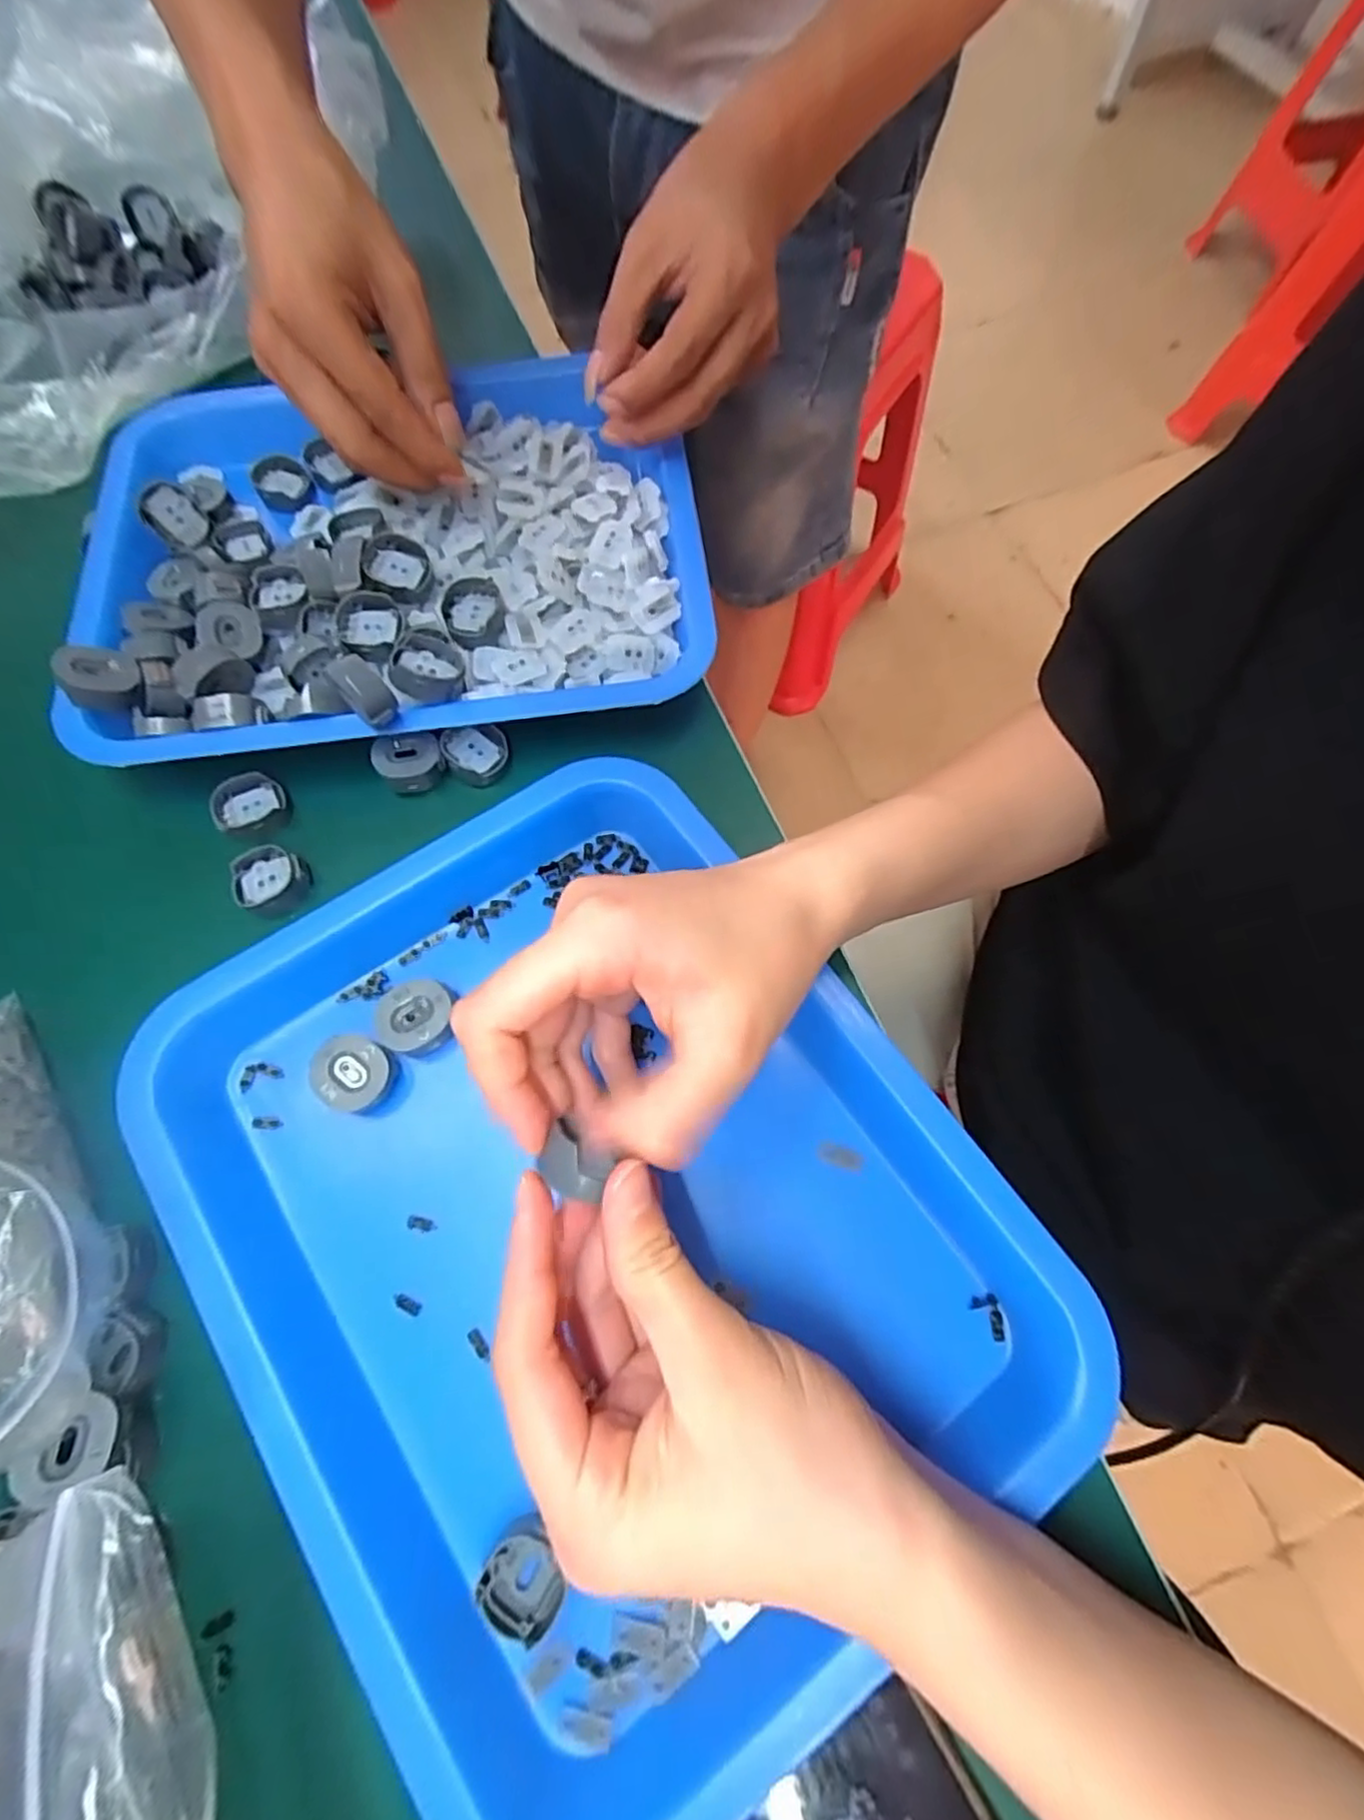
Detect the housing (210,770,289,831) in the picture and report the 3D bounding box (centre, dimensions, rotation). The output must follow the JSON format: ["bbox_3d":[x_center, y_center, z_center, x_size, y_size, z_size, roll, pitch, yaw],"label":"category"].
[{"bbox_3d":[-0.188,-0.046,0.304,0.026,0.010,0.027,0,70,0],"label":"housing"}]

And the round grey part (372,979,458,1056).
[{"bbox_3d":[-0.099,0.040,0.262,0.027,0.013,0.027,0,70,0],"label":"round grey part"}]

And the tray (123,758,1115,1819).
[{"bbox_3d":[-0.030,0.096,0.239,0.233,0.034,0.280,-38,74,-12],"label":"tray"}]

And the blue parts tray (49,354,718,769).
[{"bbox_3d":[-0.138,-0.172,0.331,0.288,0.039,0.225,-9,70,-3],"label":"blue parts tray"}]

